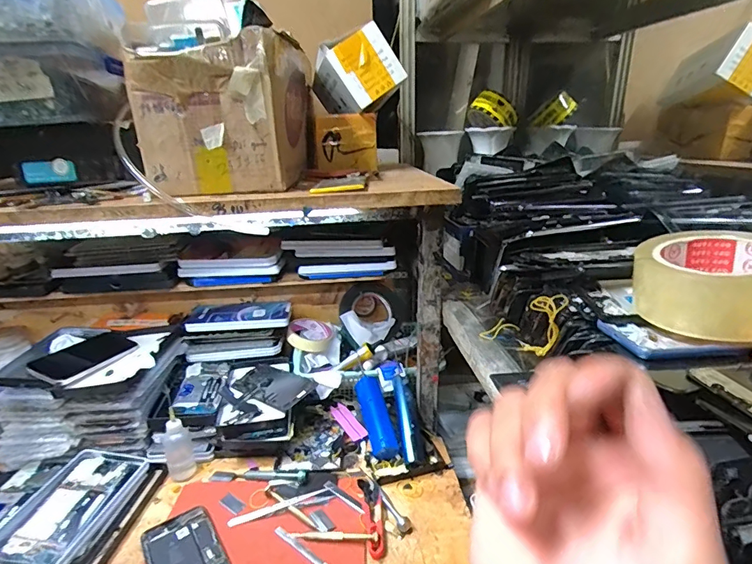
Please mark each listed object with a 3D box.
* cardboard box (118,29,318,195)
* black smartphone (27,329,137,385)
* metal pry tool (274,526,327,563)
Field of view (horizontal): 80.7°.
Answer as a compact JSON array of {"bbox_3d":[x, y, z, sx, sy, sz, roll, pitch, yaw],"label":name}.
[{"bbox_3d":[-0.191,-0.217,0.595,0.173,0.164,0.206,0,20,3],"label":"cardboard box"},{"bbox_3d":[-0.463,0.116,0.712,0.091,0.012,0.165,18,19,17],"label":"black smartphone"},{"bbox_3d":[-0.072,0.317,0.508,0.124,0.010,0.015,14,25,37],"label":"metal pry tool"}]

